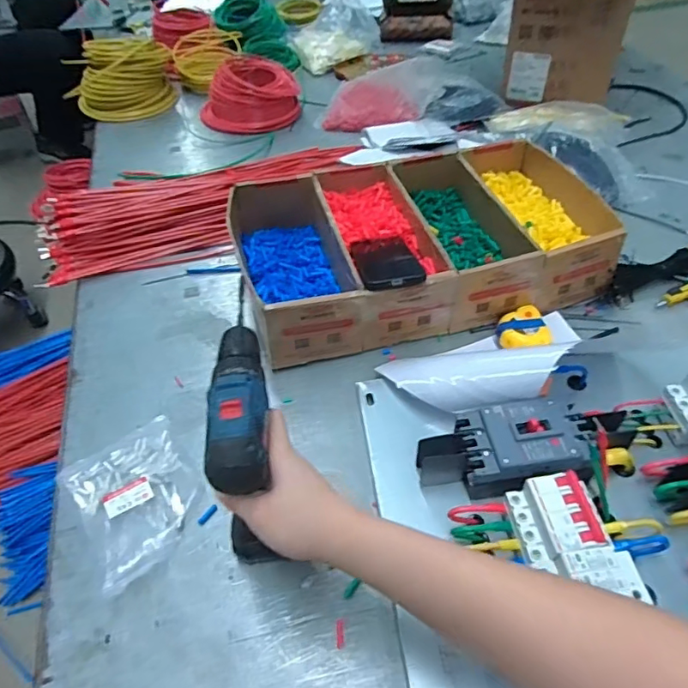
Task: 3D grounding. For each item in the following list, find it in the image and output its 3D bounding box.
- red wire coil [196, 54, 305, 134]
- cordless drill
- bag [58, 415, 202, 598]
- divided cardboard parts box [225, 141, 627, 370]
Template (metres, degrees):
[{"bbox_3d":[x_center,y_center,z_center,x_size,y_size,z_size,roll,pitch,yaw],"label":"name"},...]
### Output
[{"bbox_3d":[-0.232,-0.597,1.215,0.207,0.108,0.210,0,46,0],"label":"red wire coil"},{"bbox_3d":[-0.092,0.083,0.510,0.050,0.208,0.203,-4,46,-3],"label":"cordless drill"},{"bbox_3d":[-0.226,0.163,0.569,0.121,0.013,0.169,-28,52,-24],"label":"bag"},{"bbox_3d":[0.106,-0.156,0.793,0.529,0.115,0.321,-10,47,-9],"label":"divided cardboard parts box"}]

